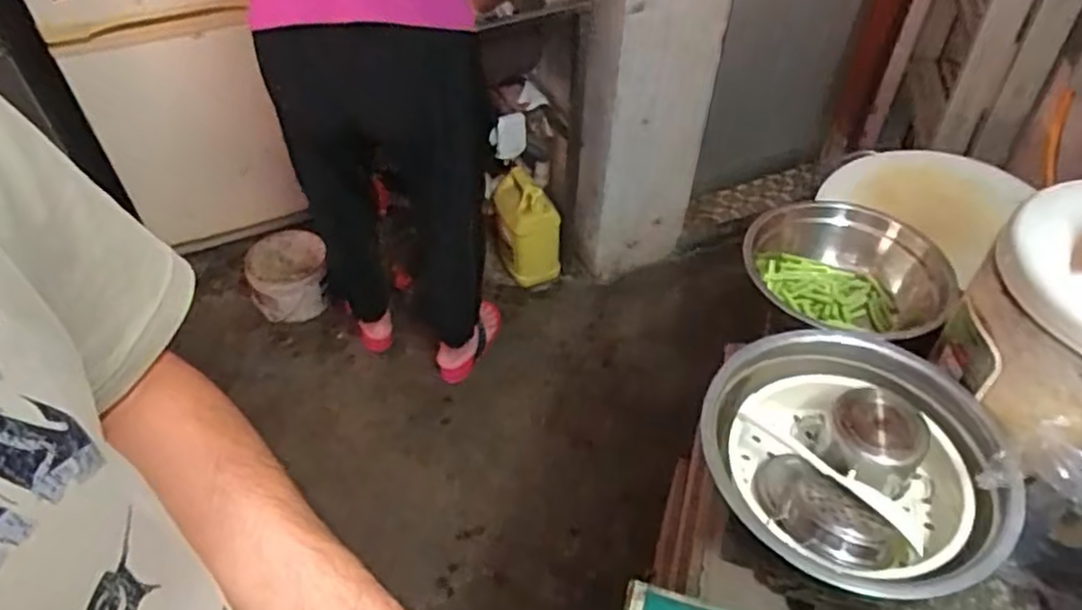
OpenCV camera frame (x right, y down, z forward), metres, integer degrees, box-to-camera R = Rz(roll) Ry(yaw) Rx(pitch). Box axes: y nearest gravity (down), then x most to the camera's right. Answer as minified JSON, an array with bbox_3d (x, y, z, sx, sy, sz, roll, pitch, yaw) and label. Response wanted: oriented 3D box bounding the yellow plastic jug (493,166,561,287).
[{"bbox_3d":[-0.041,-0.189,1.879,0.115,0.265,0.218,-23,51,-21],"label":"yellow plastic jug"}]

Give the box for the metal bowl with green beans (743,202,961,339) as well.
[{"bbox_3d":[0.348,-0.036,0.829,0.210,0.096,0.198,0,47,0],"label":"metal bowl with green beans"}]

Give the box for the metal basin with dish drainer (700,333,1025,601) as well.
[{"bbox_3d":[0.272,0.149,0.646,0.245,0.105,0.249,0,47,0],"label":"metal basin with dish drainer"}]

